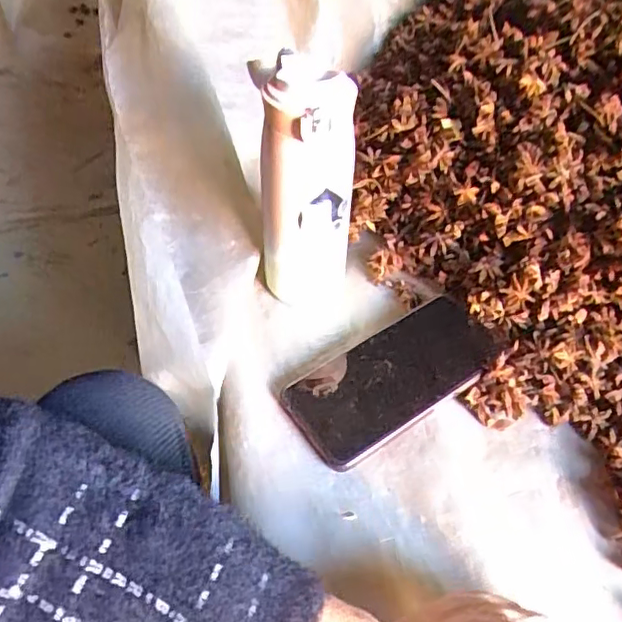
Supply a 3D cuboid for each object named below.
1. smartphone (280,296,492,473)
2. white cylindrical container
[{"bbox_3d":[0.061,0.047,0.440,0.159,0.014,0.075,-25,52,-24],"label":"smartphone"},{"bbox_3d":[-0.005,-0.093,0.447,0.071,0.185,0.073,1,48,-1],"label":"white cylindrical container"}]

